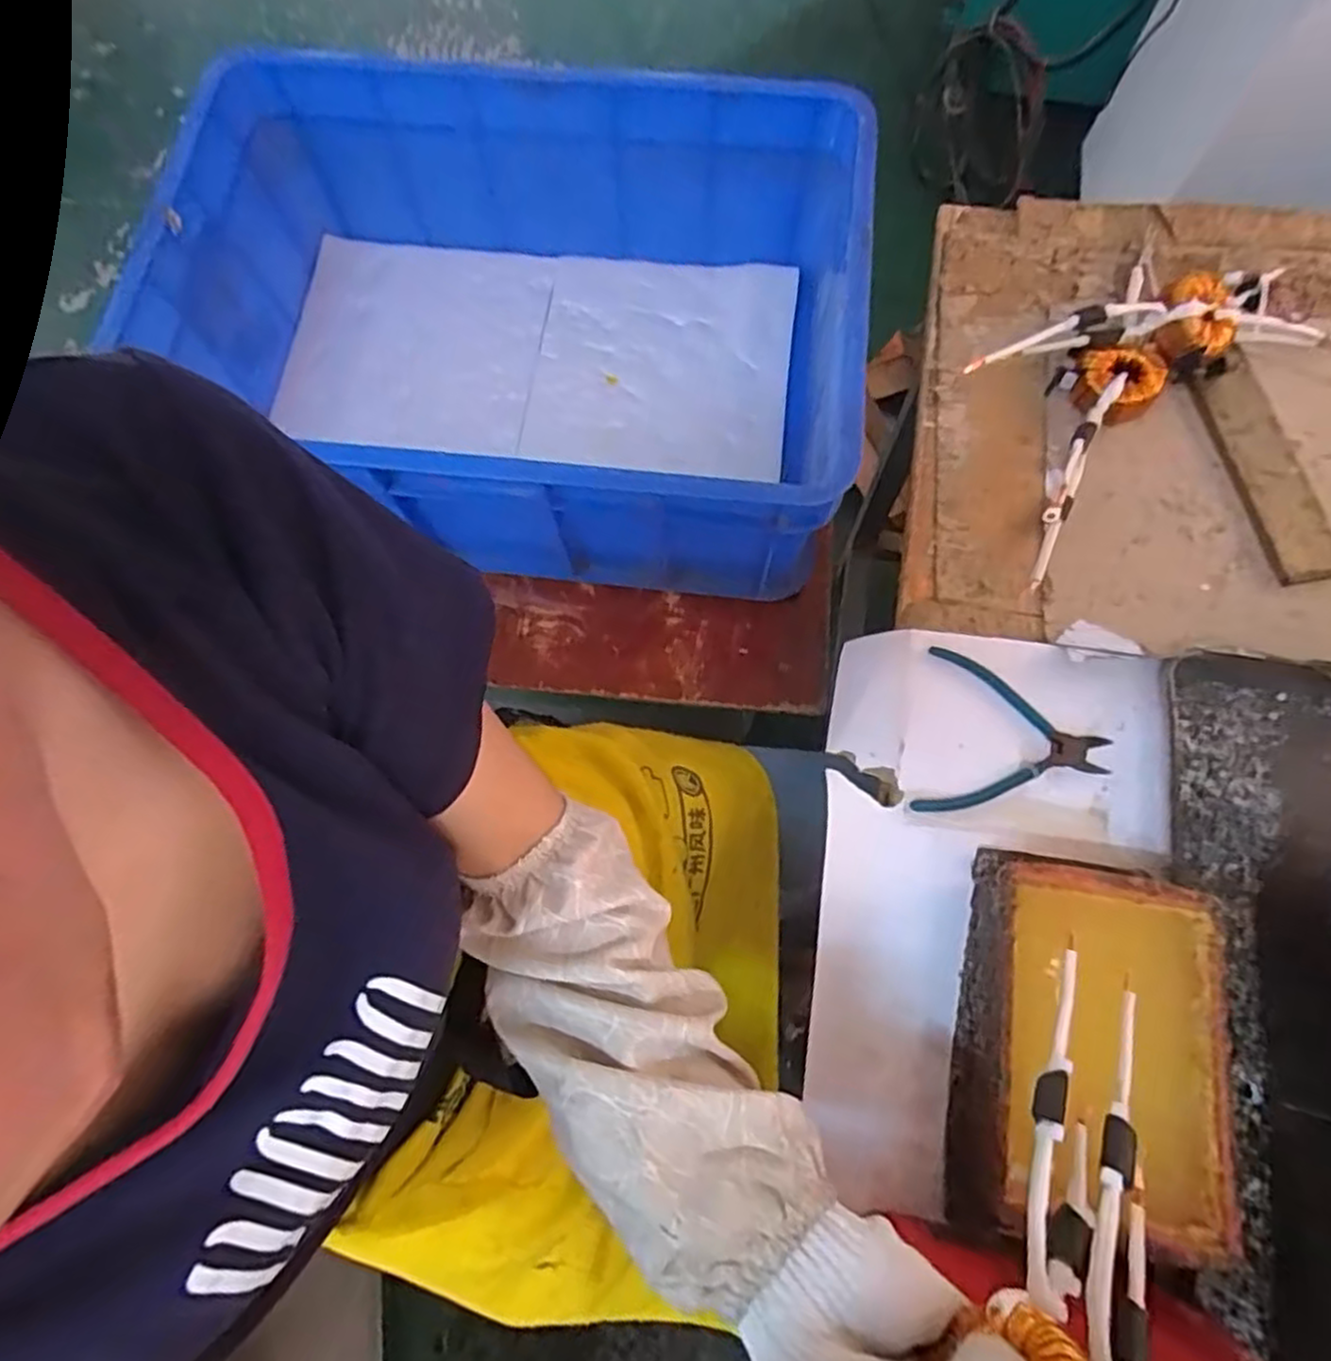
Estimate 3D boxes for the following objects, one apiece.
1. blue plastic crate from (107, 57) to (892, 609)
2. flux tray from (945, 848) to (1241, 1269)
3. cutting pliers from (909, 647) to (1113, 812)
[{"bbox_3d":[-0.138,-0.330,0.687,0.604,0.192,0.410,8,73,4],"label":"blue plastic crate"},{"bbox_3d":[0.265,0.227,0.447,0.143,0.066,0.220,9,73,4],"label":"flux tray"},{"bbox_3d":[0.258,0.046,0.538,0.131,0.008,0.124,11,73,5],"label":"cutting pliers"}]

